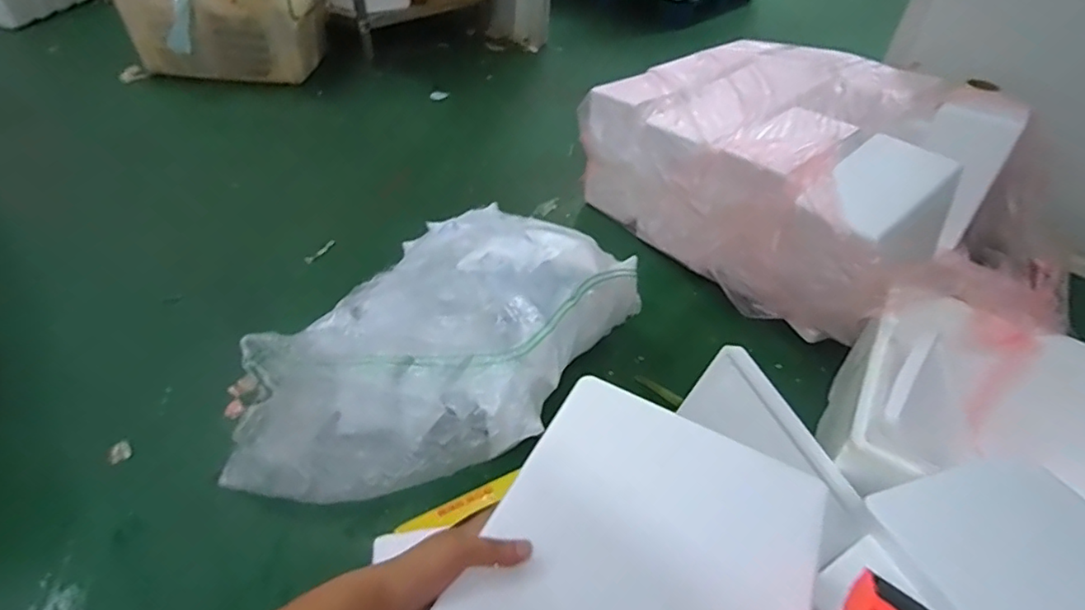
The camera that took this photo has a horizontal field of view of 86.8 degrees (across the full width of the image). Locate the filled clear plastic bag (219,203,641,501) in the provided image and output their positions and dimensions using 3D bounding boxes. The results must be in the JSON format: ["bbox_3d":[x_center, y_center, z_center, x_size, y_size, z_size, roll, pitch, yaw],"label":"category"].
[{"bbox_3d":[-0.200,0.071,1.123,0.455,0.280,0.786,32,49,26],"label":"filled clear plastic bag"}]

